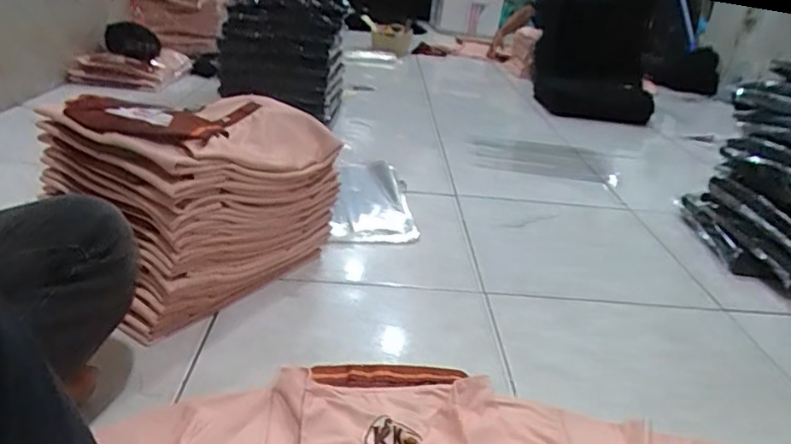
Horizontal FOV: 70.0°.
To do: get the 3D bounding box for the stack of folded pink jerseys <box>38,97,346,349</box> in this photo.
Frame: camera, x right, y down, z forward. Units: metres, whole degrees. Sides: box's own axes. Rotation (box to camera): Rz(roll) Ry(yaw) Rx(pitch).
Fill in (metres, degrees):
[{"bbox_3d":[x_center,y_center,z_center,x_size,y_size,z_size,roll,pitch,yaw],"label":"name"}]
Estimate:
[{"bbox_3d":[-0.293,-0.043,0.833,0.272,0.253,0.333,22,30,28],"label":"stack of folded pink jerseys"}]

